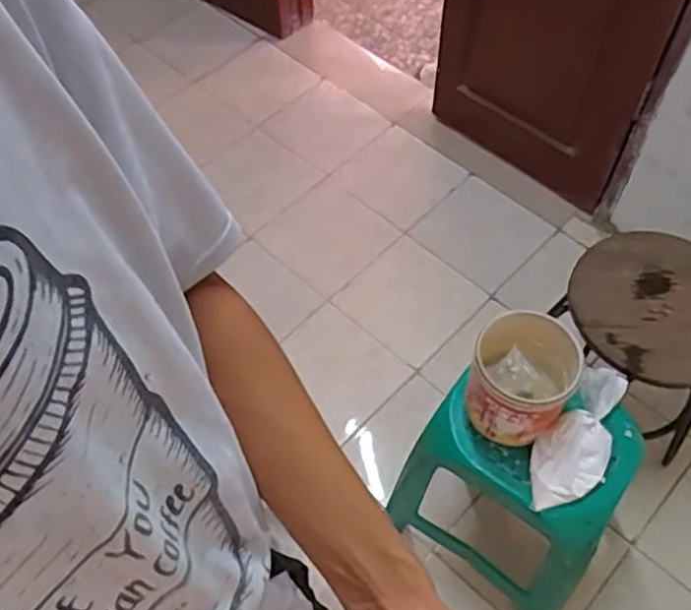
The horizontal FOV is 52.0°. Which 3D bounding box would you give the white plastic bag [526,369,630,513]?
[{"bbox_3d":[0.366,0.205,1.094,0.105,0.053,0.254,33,64,20],"label":"white plastic bag"}]

